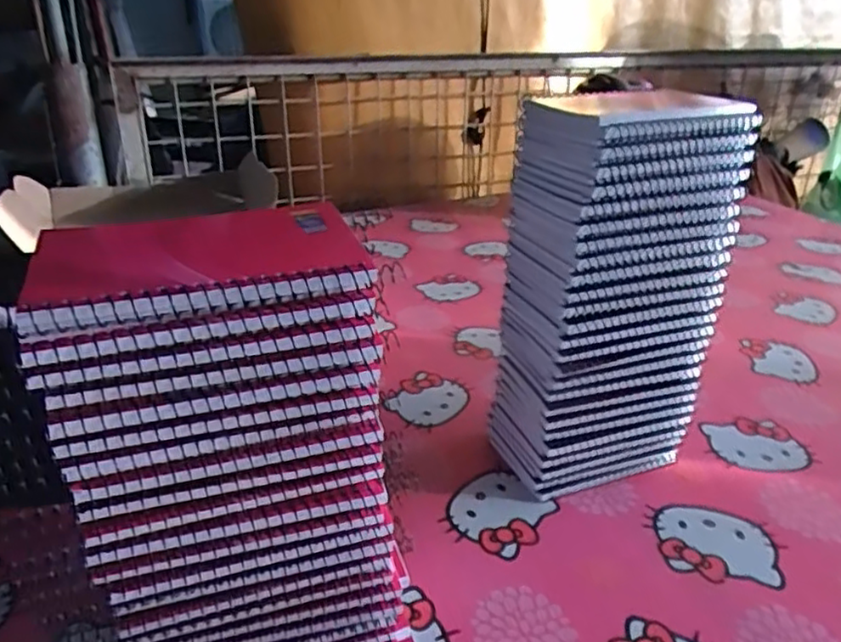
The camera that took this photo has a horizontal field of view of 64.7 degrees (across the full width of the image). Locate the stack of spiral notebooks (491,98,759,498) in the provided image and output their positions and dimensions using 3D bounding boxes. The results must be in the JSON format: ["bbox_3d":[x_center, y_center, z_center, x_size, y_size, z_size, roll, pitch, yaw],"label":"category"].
[{"bbox_3d":[0.138,-0.015,0.497,0.142,0.286,0.090,-9,29,-21],"label":"stack of spiral notebooks"}]

